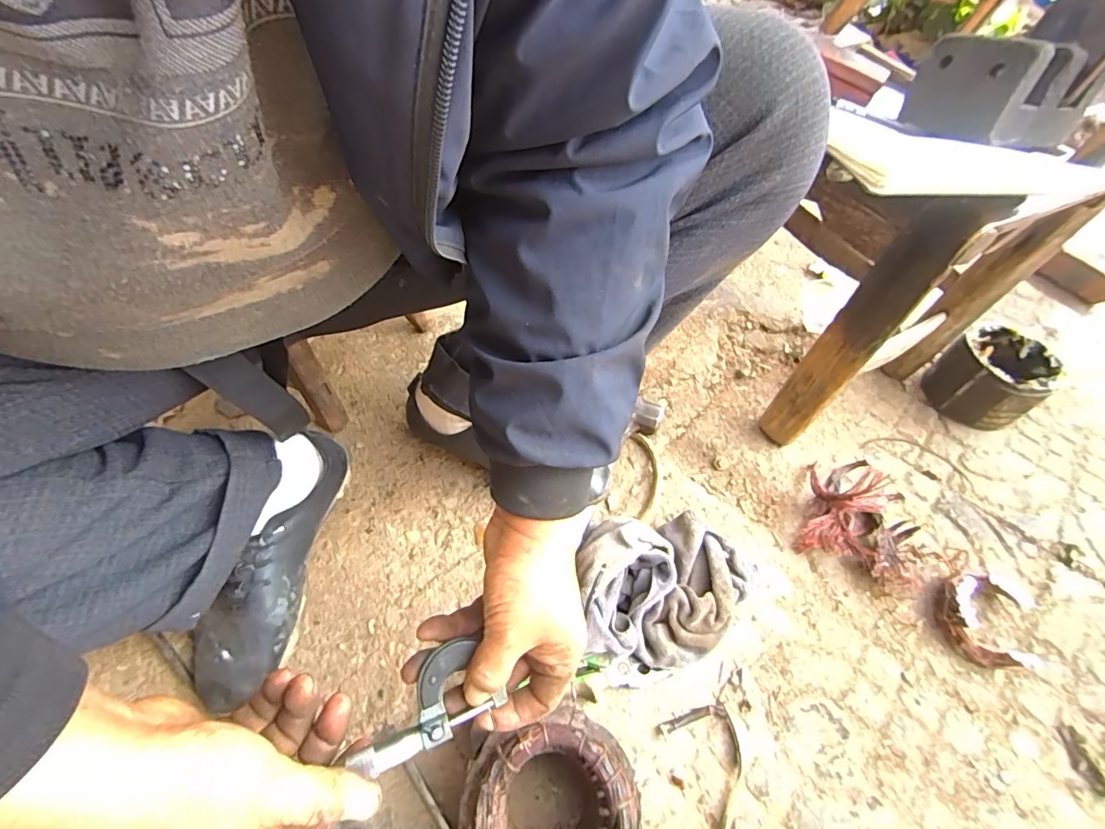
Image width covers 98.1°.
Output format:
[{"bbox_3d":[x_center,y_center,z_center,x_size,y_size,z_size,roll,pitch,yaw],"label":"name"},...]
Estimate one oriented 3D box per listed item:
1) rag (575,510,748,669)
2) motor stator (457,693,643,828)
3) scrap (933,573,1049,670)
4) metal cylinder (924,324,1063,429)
[{"bbox_3d":[0.113,0.173,0.495,0.198,0.070,0.146,-10,56,-12],"label":"rag"},{"bbox_3d":[-0.004,0.296,0.360,0.111,0.135,0.107,2,54,-3],"label":"motor stator"},{"bbox_3d":[0.467,0.216,0.507,0.103,0.029,0.089,3,54,-3],"label":"scrap"},{"bbox_3d":[0.607,-0.052,0.666,0.113,0.093,0.112,-29,62,-23],"label":"metal cylinder"}]

